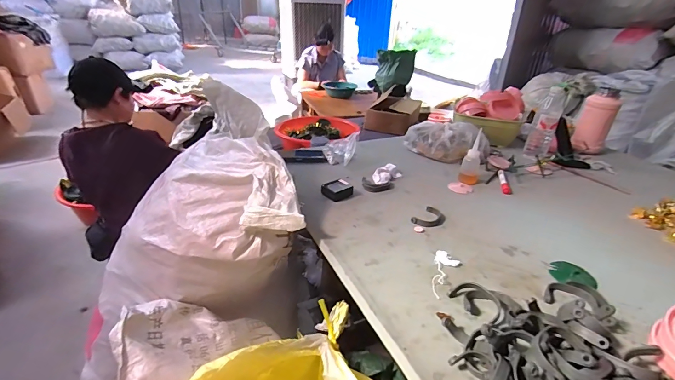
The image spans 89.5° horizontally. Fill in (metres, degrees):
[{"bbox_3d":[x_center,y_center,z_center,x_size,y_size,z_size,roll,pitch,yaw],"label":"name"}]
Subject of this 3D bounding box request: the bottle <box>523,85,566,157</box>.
[{"bbox_3d":[0.645,-0.200,1.058,0.068,0.220,0.078,20,33,28],"label":"bottle"}]

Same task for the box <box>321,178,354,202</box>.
[{"bbox_3d":[0.001,-0.002,0.845,0.065,0.028,0.051,-17,34,-33],"label":"box"}]

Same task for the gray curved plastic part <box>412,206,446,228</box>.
[{"bbox_3d":[0.211,0.063,0.773,0.056,0.009,0.085,27,36,37],"label":"gray curved plastic part"}]

